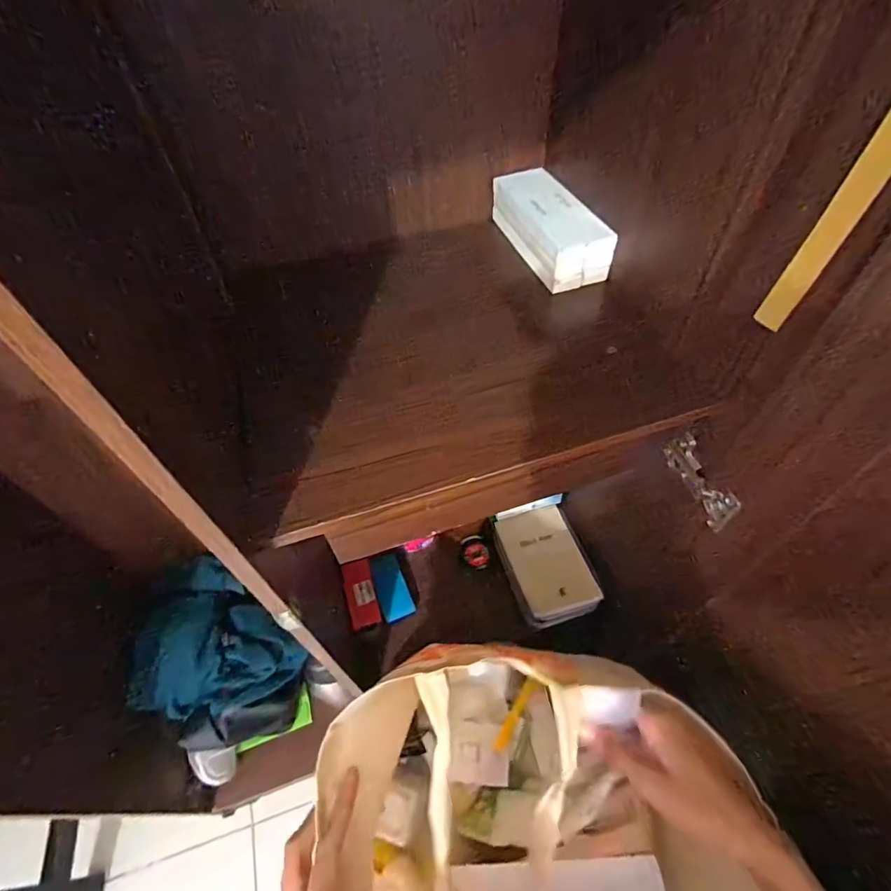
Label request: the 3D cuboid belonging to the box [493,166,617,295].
[{"bbox_3d":[0.112,-0.235,0.496,0.067,0.052,0.175,-14,52,-8],"label":"box"}]

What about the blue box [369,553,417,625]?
[{"bbox_3d":[-0.085,0.226,0.736,0.048,0.015,0.105,-20,82,-12],"label":"blue box"}]

